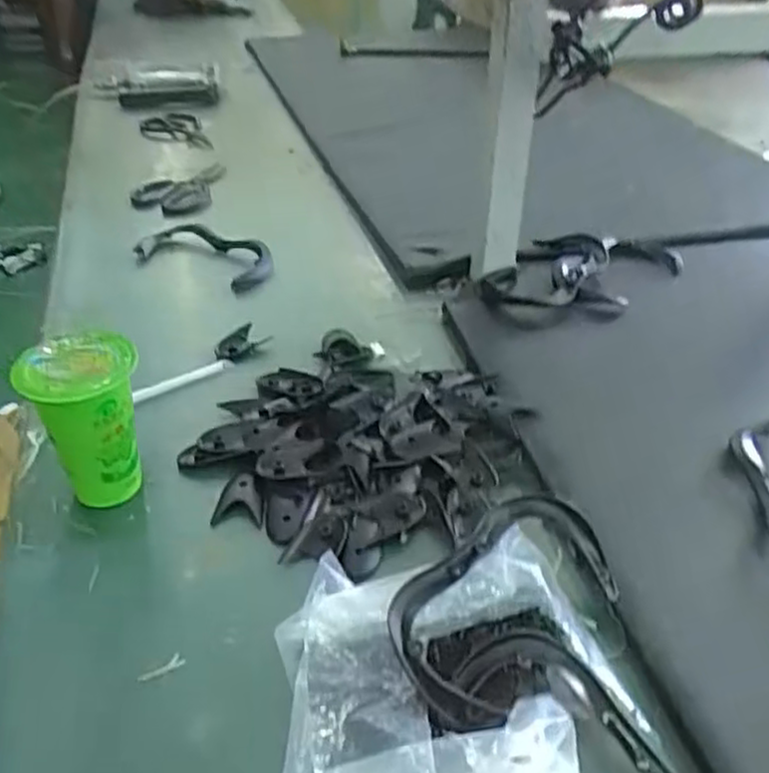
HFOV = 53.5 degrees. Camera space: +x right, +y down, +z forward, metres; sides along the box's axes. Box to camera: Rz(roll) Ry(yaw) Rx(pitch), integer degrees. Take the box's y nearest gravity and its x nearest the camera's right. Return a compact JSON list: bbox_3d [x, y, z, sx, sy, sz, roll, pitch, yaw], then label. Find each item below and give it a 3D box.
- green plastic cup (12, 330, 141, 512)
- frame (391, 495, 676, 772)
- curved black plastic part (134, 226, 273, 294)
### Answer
[{"bbox_3d":[-0.233,0.030,0.616,0.083,0.146,0.081,1,37,0],"label":"green plastic cup"},{"bbox_3d":[0.095,0.186,0.479,0.168,0.038,0.282,-4,37,-7],"label":"frame"},{"bbox_3d":[-0.230,-0.173,0.982,0.184,0.039,0.079,16,40,20],"label":"curved black plastic part"}]

